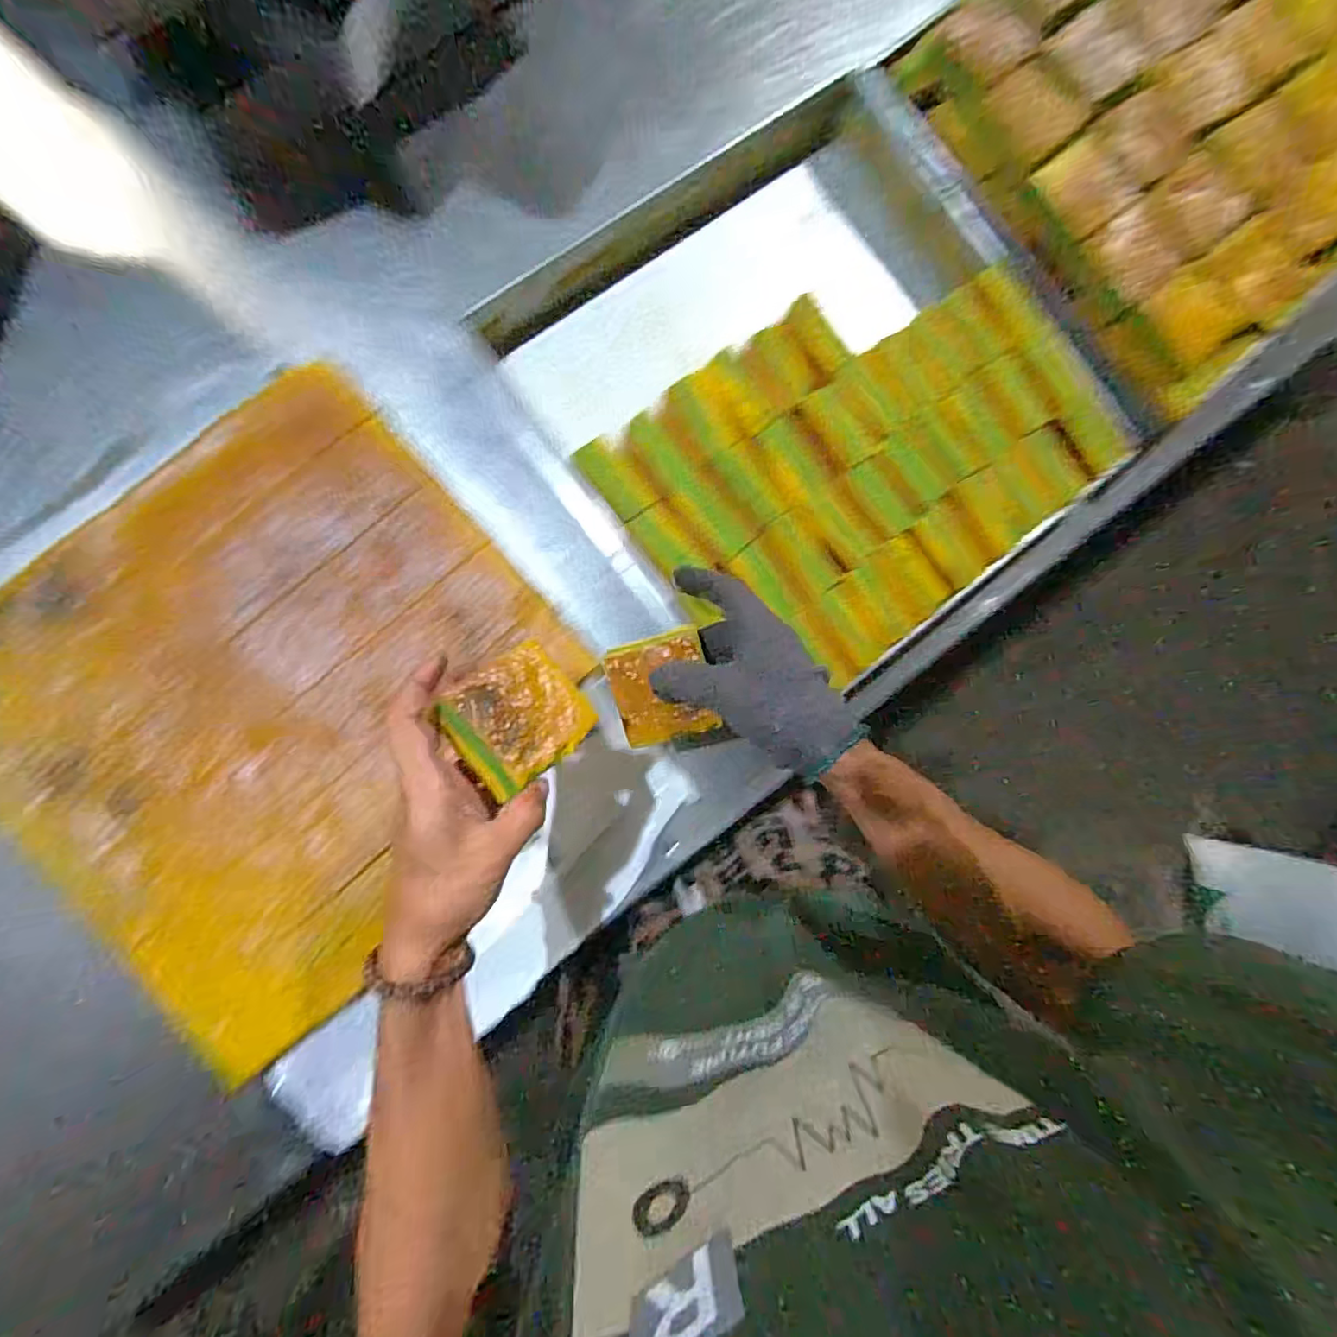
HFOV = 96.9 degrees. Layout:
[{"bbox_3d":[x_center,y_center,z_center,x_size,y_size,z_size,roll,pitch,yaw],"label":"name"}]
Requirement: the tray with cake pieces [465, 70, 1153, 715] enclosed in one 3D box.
[{"bbox_3d":[0.135,-0.248,0.559,0.461,0.100,0.426,-36,90,-8],"label":"tray with cake pieces"}]

